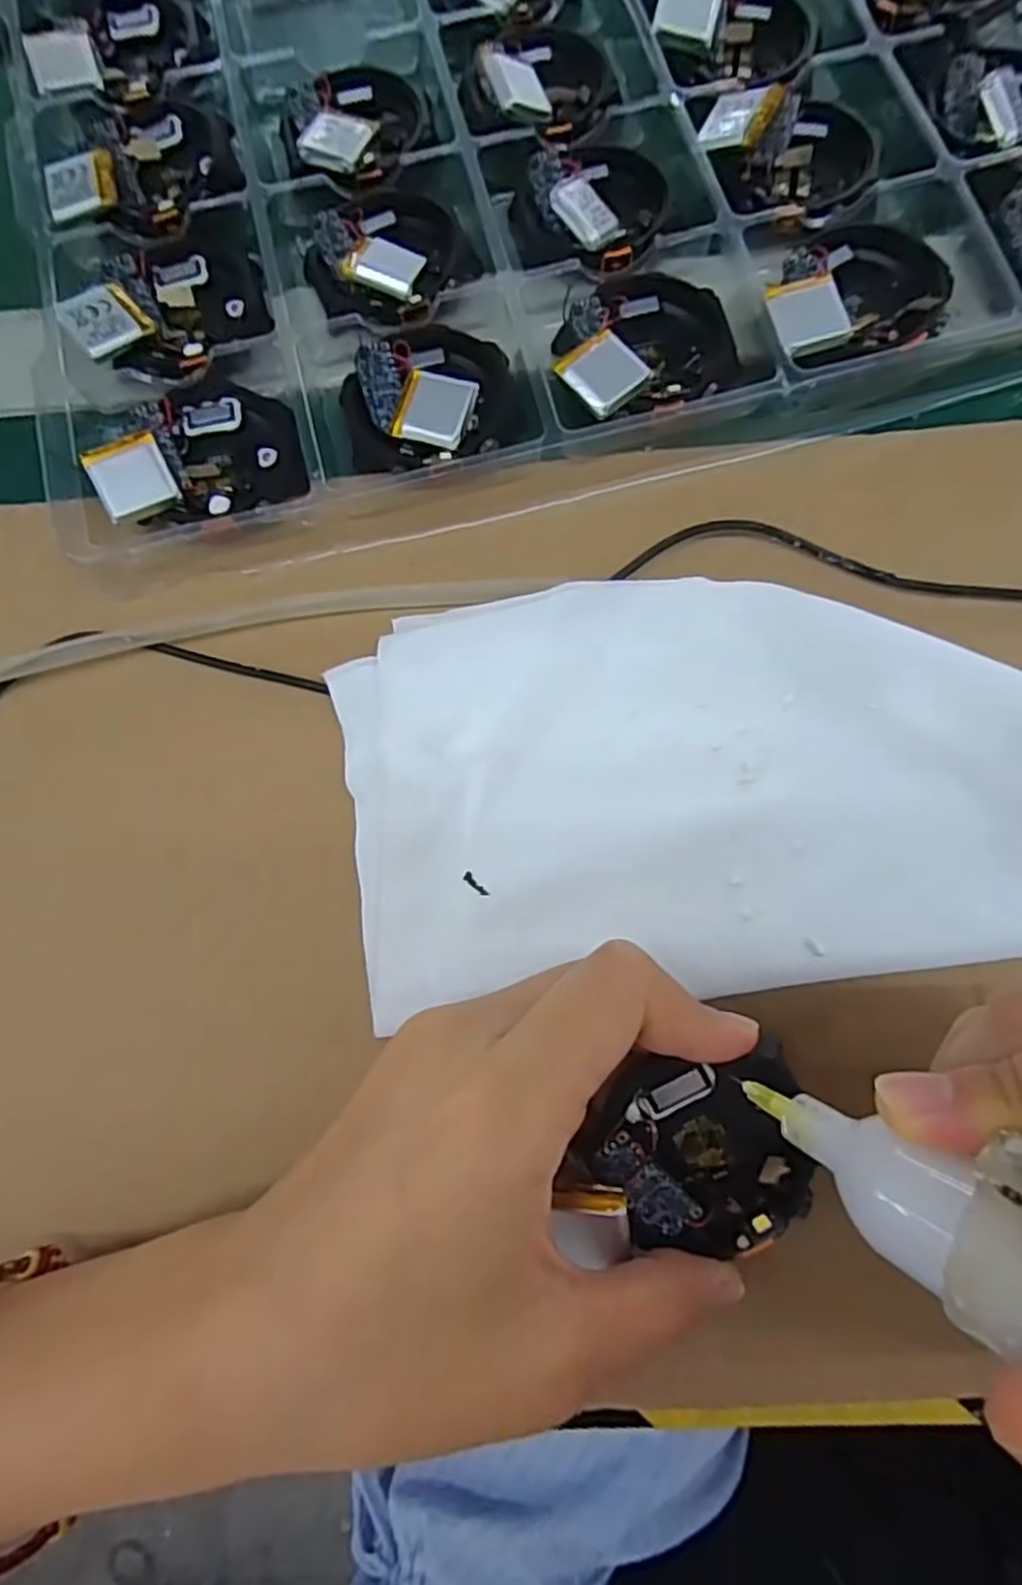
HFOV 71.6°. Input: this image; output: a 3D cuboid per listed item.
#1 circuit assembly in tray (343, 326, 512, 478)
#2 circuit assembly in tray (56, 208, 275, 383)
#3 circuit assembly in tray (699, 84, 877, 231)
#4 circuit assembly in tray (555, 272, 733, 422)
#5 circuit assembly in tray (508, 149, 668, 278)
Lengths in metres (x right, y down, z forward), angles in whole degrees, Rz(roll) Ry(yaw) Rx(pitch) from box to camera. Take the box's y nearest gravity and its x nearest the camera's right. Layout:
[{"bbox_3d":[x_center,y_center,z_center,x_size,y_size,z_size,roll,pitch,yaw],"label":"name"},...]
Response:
[{"bbox_3d":[-0.026,-0.123,0.219,0.051,0.015,0.051,-1,80,3],"label":"circuit assembly in tray"},{"bbox_3d":[-0.107,-0.161,0.229,0.048,0.015,0.067,43,85,9],"label":"circuit assembly in tray"},{"bbox_3d":[0.091,-0.206,0.229,0.056,0.015,0.049,7,80,4],"label":"circuit assembly in tray"},{"bbox_3d":[0.040,-0.139,0.219,0.053,0.014,0.048,-14,79,0],"label":"circuit assembly in tray"},{"bbox_3d":[0.025,-0.192,0.228,0.050,0.015,0.055,3,80,3],"label":"circuit assembly in tray"}]

